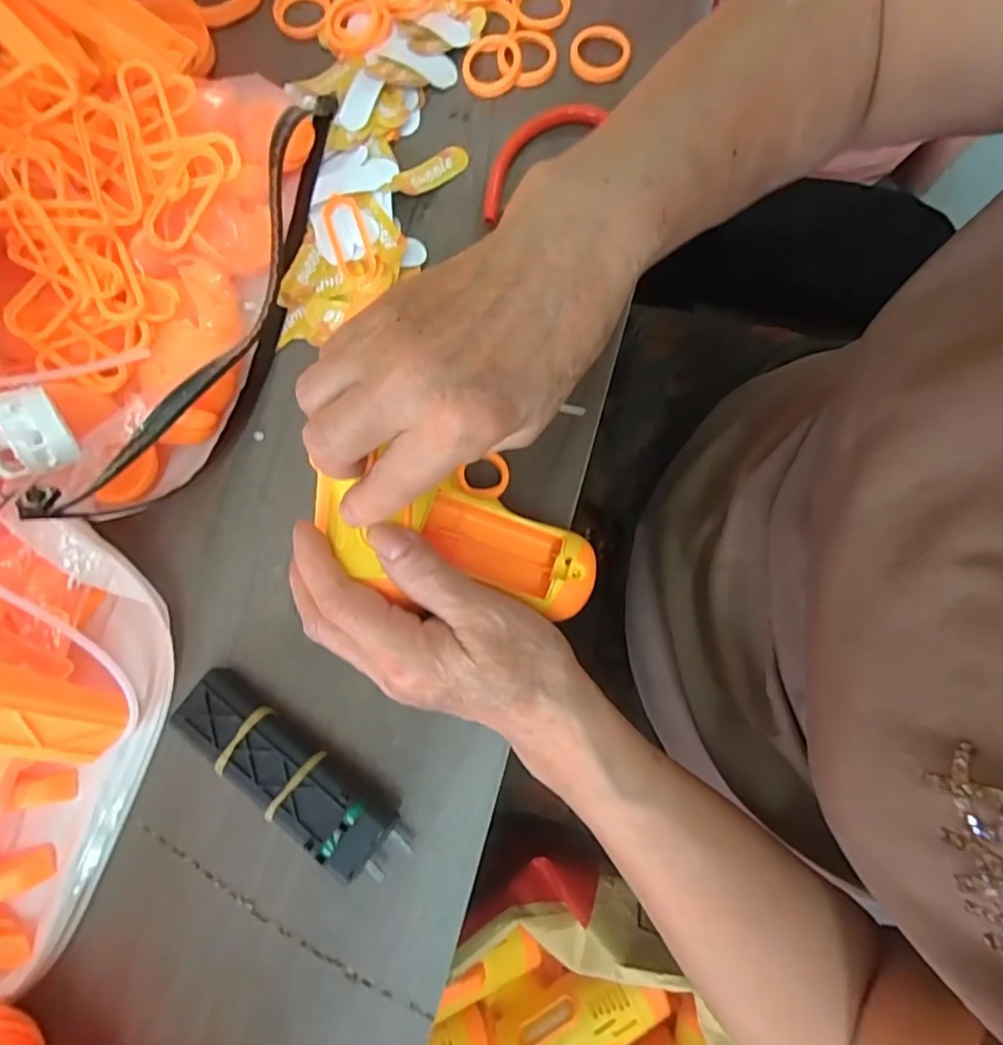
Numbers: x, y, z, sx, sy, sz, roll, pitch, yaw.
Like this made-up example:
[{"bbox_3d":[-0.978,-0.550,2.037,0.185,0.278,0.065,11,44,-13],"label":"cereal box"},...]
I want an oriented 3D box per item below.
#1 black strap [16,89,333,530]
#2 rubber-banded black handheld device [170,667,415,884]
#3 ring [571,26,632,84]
[{"bbox_3d":[-0.134,-0.118,0.289,0.041,0.062,0.267,18,80,5],"label":"black strap"},{"bbox_3d":[-0.095,0.113,0.264,0.117,0.025,0.031,36,82,8],"label":"rubber-banded black handheld device"},{"bbox_3d":[0.058,-0.280,0.348,0.036,0.004,0.036,0,79,1],"label":"ring"}]

